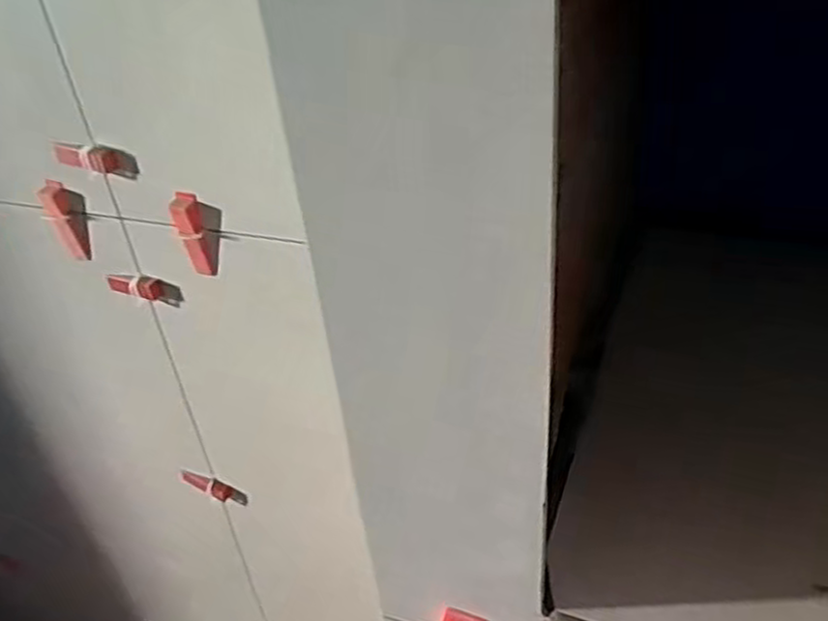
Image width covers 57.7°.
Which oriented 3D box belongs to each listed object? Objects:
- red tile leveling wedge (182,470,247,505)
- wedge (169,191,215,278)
[{"bbox_3d":[-0.249,0.222,0.946,0.016,0.093,0.024,-46,30,21],"label":"red tile leveling wedge"},{"bbox_3d":[-0.206,-0.070,0.702,0.024,0.080,0.021,-20,38,-17],"label":"wedge"}]

